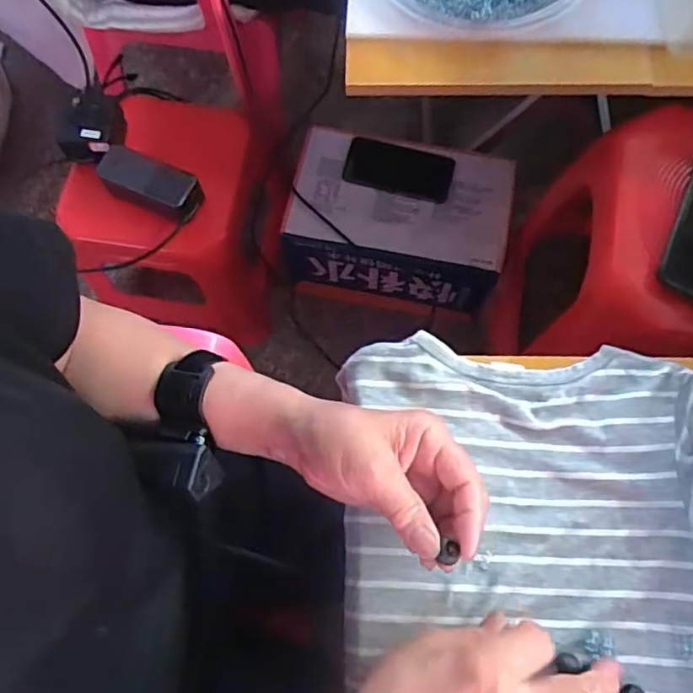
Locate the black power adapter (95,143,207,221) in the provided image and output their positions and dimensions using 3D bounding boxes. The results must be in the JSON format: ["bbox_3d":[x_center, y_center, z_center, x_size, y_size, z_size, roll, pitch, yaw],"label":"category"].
[{"bbox_3d":[-0.253,-0.214,0.751,0.136,0.025,0.057,20,94,-3],"label":"black power adapter"}]

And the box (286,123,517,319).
[{"bbox_3d":[0.083,-0.200,0.937,0.328,0.152,0.209,11,73,5],"label":"box"}]

